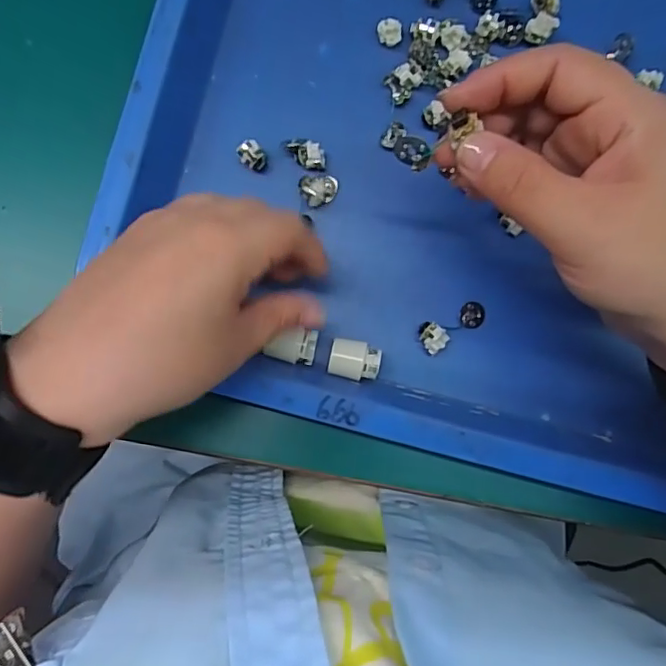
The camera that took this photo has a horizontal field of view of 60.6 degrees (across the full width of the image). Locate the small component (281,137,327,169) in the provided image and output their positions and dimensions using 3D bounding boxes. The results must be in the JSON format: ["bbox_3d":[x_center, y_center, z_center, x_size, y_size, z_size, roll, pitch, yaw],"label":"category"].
[{"bbox_3d":[-0.016,-0.101,0.319,0.027,0.014,0.014,30,83,-1],"label":"small component"}]

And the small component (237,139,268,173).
[{"bbox_3d":[-0.045,-0.098,0.318,0.014,0.018,0.013,0,84,-4],"label":"small component"}]

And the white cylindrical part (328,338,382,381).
[{"bbox_3d":[0.011,0.015,0.310,0.026,0.021,0.020,9,84,-3],"label":"white cylindrical part"}]

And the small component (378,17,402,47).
[{"bbox_3d":[0.033,-0.172,0.327,0.014,0.009,0.015,1,84,-4],"label":"small component"}]

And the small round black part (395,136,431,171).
[{"bbox_3d":[0.033,-0.073,0.229,0.015,0.004,0.012,36,131,-13],"label":"small round black part"}]

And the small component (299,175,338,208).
[{"bbox_3d":[-0.007,-0.080,0.315,0.021,0.017,0.016,-22,86,-6],"label":"small component"}]

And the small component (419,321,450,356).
[{"bbox_3d":[0.055,0.002,0.314,0.014,0.011,0.017,-34,88,-6],"label":"small component"}]

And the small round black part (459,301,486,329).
[{"bbox_3d":[0.078,-0.010,0.318,0.015,0.004,0.015,0,84,-4],"label":"small round black part"}]

